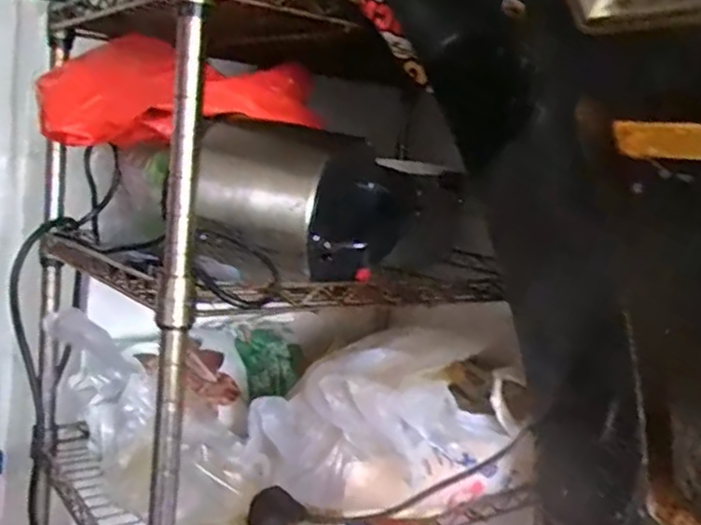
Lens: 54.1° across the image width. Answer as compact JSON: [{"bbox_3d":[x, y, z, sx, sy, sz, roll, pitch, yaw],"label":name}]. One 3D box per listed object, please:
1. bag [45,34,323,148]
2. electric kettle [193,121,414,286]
[{"bbox_3d":[-0.142,-0.154,0.615,0.252,0.080,0.116,-11,15,-25],"label":"bag"},{"bbox_3d":[-0.035,-0.051,0.542,0.160,0.110,0.110,7,7,-5],"label":"electric kettle"}]

